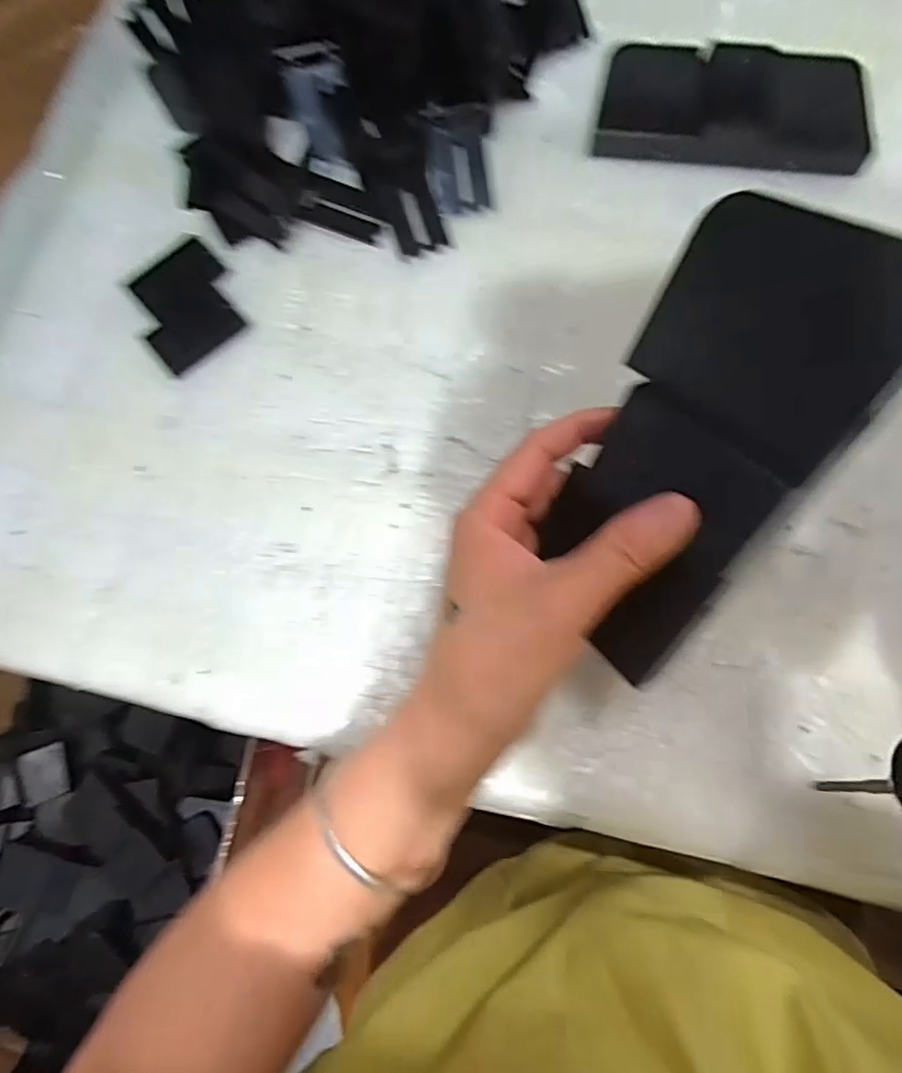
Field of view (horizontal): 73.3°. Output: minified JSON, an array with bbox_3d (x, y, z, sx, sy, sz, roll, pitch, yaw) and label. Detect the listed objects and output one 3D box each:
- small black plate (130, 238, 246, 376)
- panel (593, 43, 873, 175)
[{"bbox_3d":[-0.158,-0.138,0.364,0.061,0.004,0.066,-41,80,-8],"label":"small black plate"},{"bbox_3d":[0.174,-0.265,0.374,0.158,0.017,0.075,7,78,2],"label":"panel"}]

